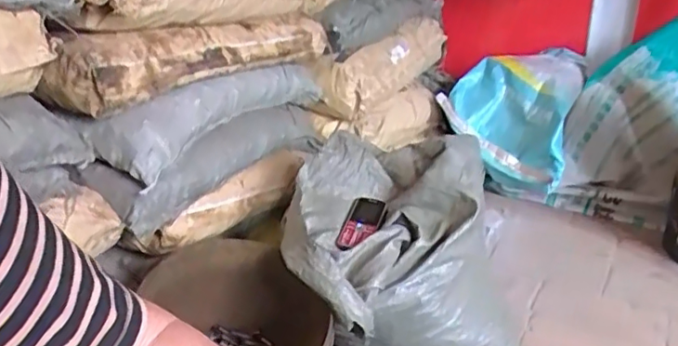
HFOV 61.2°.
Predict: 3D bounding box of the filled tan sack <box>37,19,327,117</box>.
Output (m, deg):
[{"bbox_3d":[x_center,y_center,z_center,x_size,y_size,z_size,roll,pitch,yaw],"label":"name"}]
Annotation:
[{"bbox_3d":[-0.219,-0.210,0.950,0.114,0.103,0.494,20,33,37],"label":"filled tan sack"}]

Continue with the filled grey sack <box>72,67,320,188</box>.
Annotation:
[{"bbox_3d":[-0.202,-0.131,1.021,0.118,0.104,0.507,13,30,28],"label":"filled grey sack"}]

